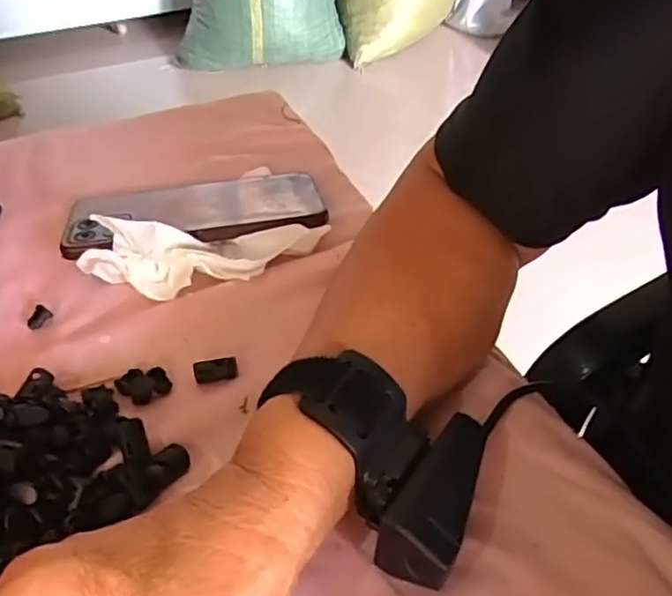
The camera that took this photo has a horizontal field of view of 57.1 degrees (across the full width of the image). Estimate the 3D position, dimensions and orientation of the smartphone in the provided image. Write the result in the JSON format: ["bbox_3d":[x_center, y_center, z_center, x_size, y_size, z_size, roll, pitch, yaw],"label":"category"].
[{"bbox_3d":[-0.089,-0.056,0.401,0.163,0.014,0.083,-9,34,-12],"label":"smartphone"}]

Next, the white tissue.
[{"bbox_3d":[-0.073,-0.029,0.357,0.134,0.049,0.037,-11,47,-10],"label":"white tissue"}]

